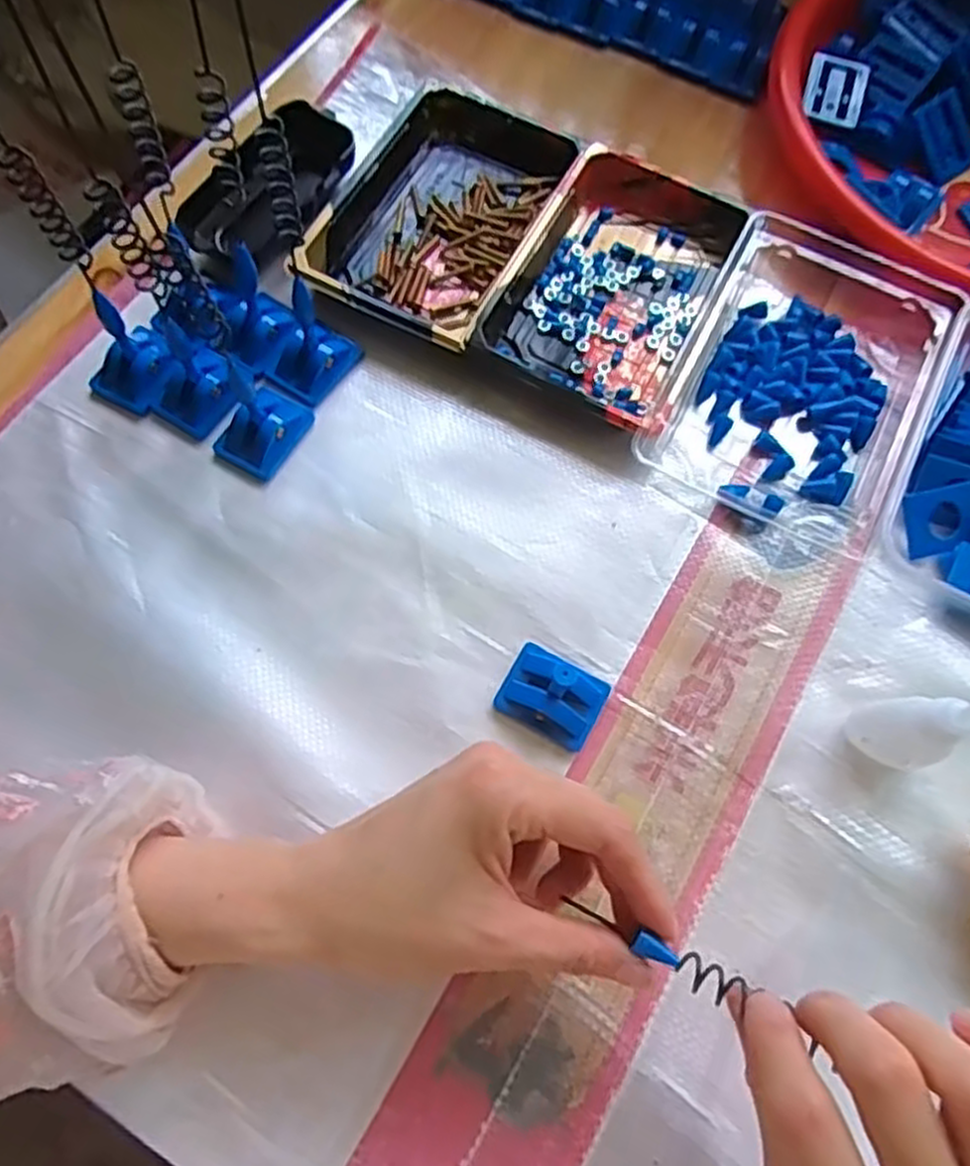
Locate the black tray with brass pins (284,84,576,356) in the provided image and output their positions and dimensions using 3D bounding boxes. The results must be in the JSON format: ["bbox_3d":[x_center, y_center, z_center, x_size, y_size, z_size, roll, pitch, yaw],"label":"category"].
[{"bbox_3d":[-0.022,-0.209,0.432,0.106,0.024,0.169,26,71,8],"label":"black tray with brass pins"}]

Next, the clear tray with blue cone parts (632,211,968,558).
[{"bbox_3d":[0.166,-0.113,0.397,0.119,0.030,0.173,24,71,8],"label":"clear tray with blue cone parts"}]

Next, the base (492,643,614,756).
[{"bbox_3d":[0.031,0.049,0.343,0.044,0.019,0.035,29,71,9],"label":"base"}]

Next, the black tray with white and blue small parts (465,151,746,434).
[{"bbox_3d":[0.072,-0.164,0.420,0.101,0.021,0.166,26,71,8],"label":"black tray with white and blue small parts"}]

